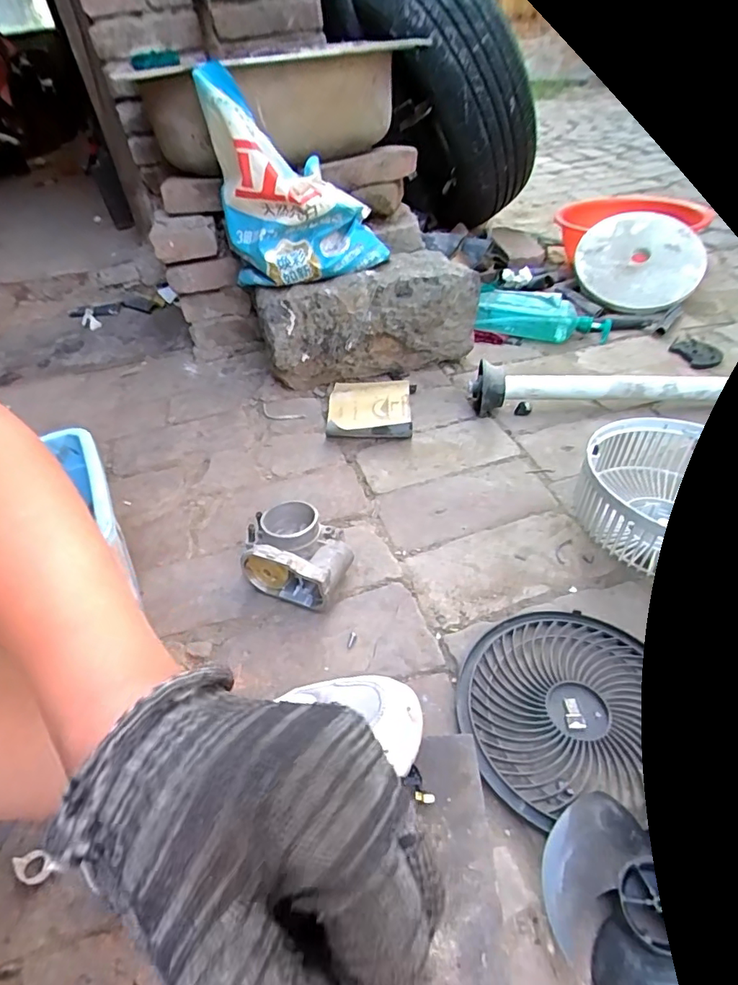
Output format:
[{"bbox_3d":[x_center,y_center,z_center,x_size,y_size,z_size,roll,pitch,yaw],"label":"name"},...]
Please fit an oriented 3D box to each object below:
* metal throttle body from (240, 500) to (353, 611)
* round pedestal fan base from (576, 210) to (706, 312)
[{"bbox_3d":[-0.082,0.074,0.601,0.133,0.069,0.102,19,46,28],"label":"metal throttle body"},{"bbox_3d":[0.557,-0.474,1.061,0.239,0.024,0.197,17,85,9],"label":"round pedestal fan base"}]

